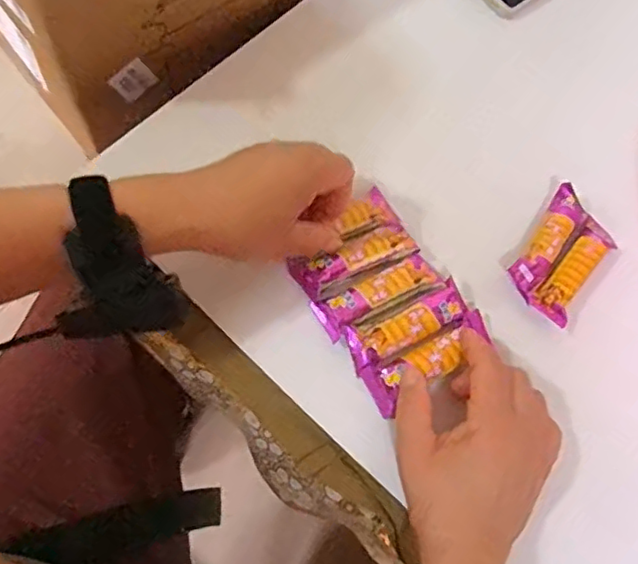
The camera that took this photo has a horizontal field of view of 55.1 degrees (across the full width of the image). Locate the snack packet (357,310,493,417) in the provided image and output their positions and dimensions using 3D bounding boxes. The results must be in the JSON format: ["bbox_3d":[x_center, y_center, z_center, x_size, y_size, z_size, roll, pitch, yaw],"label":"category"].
[{"bbox_3d":[0.073,0.049,0.398,0.093,0.012,0.030,-30,74,-14],"label":"snack packet"}]

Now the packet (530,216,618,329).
[{"bbox_3d":[0.184,-0.007,0.441,0.027,0.022,0.083,37,76,11],"label":"packet"}]

